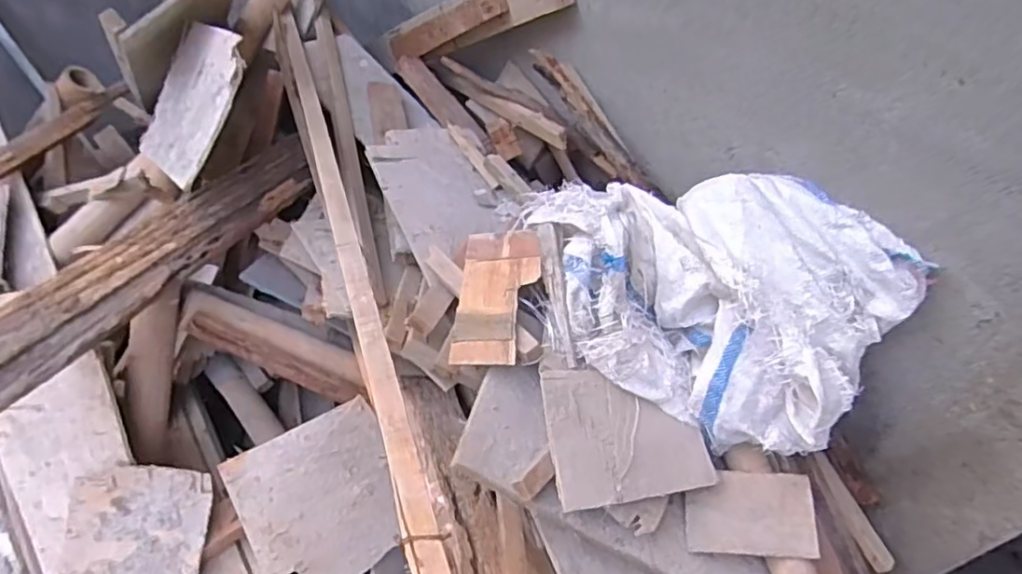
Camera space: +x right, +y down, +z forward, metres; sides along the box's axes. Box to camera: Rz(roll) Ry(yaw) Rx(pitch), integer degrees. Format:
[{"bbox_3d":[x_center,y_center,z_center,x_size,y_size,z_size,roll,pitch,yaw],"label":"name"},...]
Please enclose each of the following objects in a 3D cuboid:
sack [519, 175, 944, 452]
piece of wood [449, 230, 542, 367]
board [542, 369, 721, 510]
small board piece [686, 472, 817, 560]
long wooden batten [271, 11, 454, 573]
[{"bbox_3d":[0.243,0.007,0.847,0.475,0.288,0.246,19,56,18],"label":"sack"},{"bbox_3d":[-0.023,0.012,0.855,0.107,0.024,0.194,9,69,11],"label":"piece of wood"},{"bbox_3d":[0.162,0.196,0.842,0.240,0.013,0.171,1,69,-27],"label":"board"},{"bbox_3d":[0.338,0.318,0.874,0.178,0.007,0.111,3,81,2],"label":"small board piece"},{"bbox_3d":[-0.254,-0.126,0.885,0.041,0.044,1.205,-19,49,-10],"label":"long wooden batten"}]

